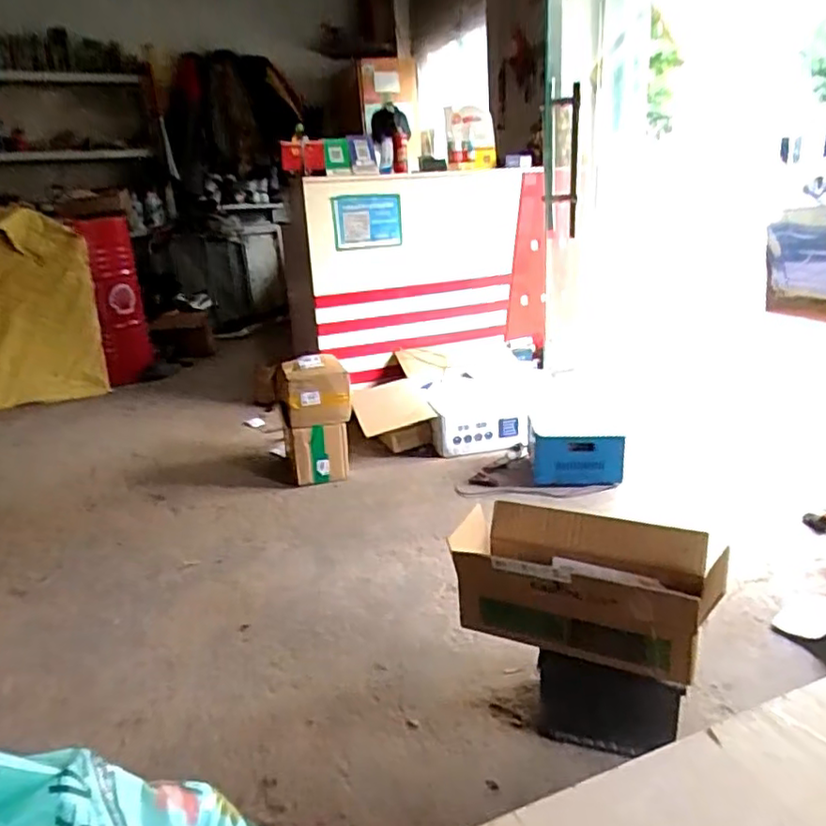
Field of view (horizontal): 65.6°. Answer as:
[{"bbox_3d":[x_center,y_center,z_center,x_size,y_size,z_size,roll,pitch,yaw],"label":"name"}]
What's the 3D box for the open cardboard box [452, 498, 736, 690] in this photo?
[{"bbox_3d":[0.286,0.292,1.102,0.409,0.161,0.201,5,22,25],"label":"open cardboard box"}]

